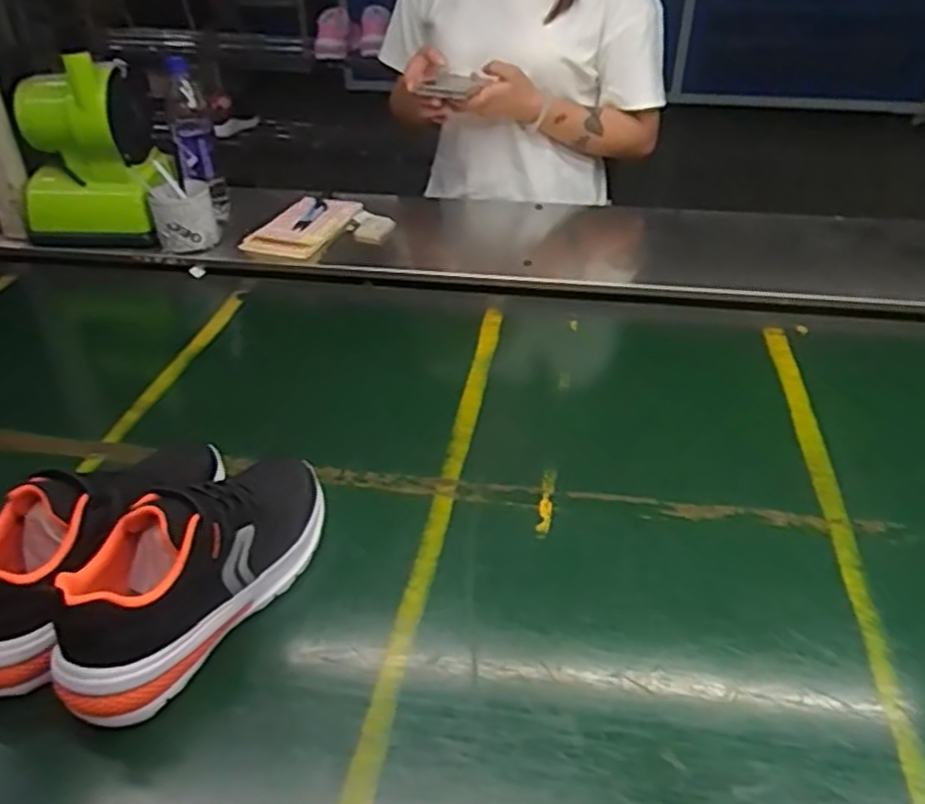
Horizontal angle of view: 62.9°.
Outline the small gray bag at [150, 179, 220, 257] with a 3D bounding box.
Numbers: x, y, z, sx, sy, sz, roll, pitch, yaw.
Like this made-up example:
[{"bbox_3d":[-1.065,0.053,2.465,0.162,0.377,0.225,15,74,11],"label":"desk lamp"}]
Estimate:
[{"bbox_3d":[-0.367,-0.247,1.006,0.082,0.077,0.078,-13,38,-16],"label":"small gray bag"}]

